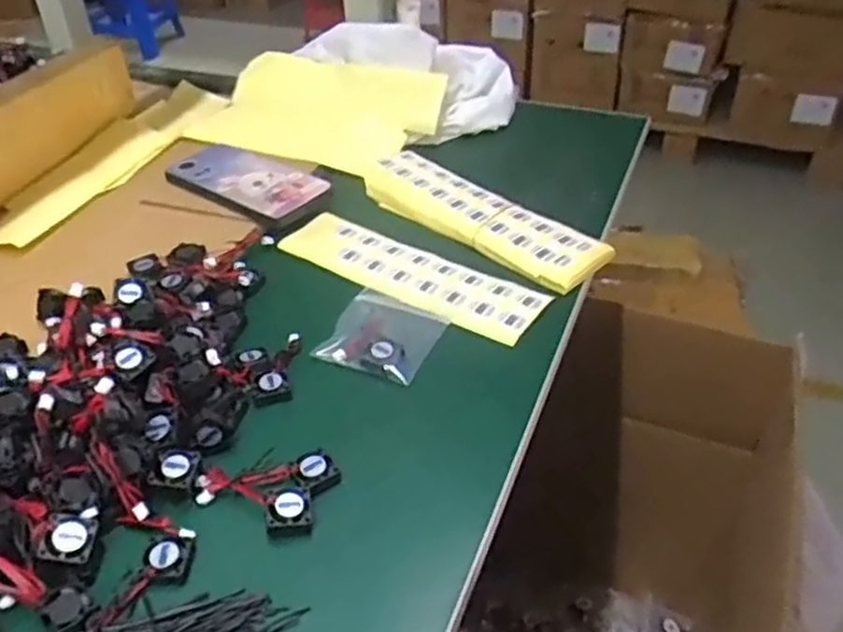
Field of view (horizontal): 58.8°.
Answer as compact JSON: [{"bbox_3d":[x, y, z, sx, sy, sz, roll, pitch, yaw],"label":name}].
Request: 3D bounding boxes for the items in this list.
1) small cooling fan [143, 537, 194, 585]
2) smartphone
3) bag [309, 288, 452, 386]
[{"bbox_3d":[-0.142,0.136,0.419,0.024,0.008,0.025,-1,38,1],"label":"small cooling fan"},{"bbox_3d":[-0.169,-0.131,0.728,0.164,0.013,0.094,22,44,27],"label":"smartphone"},{"bbox_3d":[-0.026,0.011,0.568,0.080,0.009,0.086,16,42,21],"label":"bag"}]

